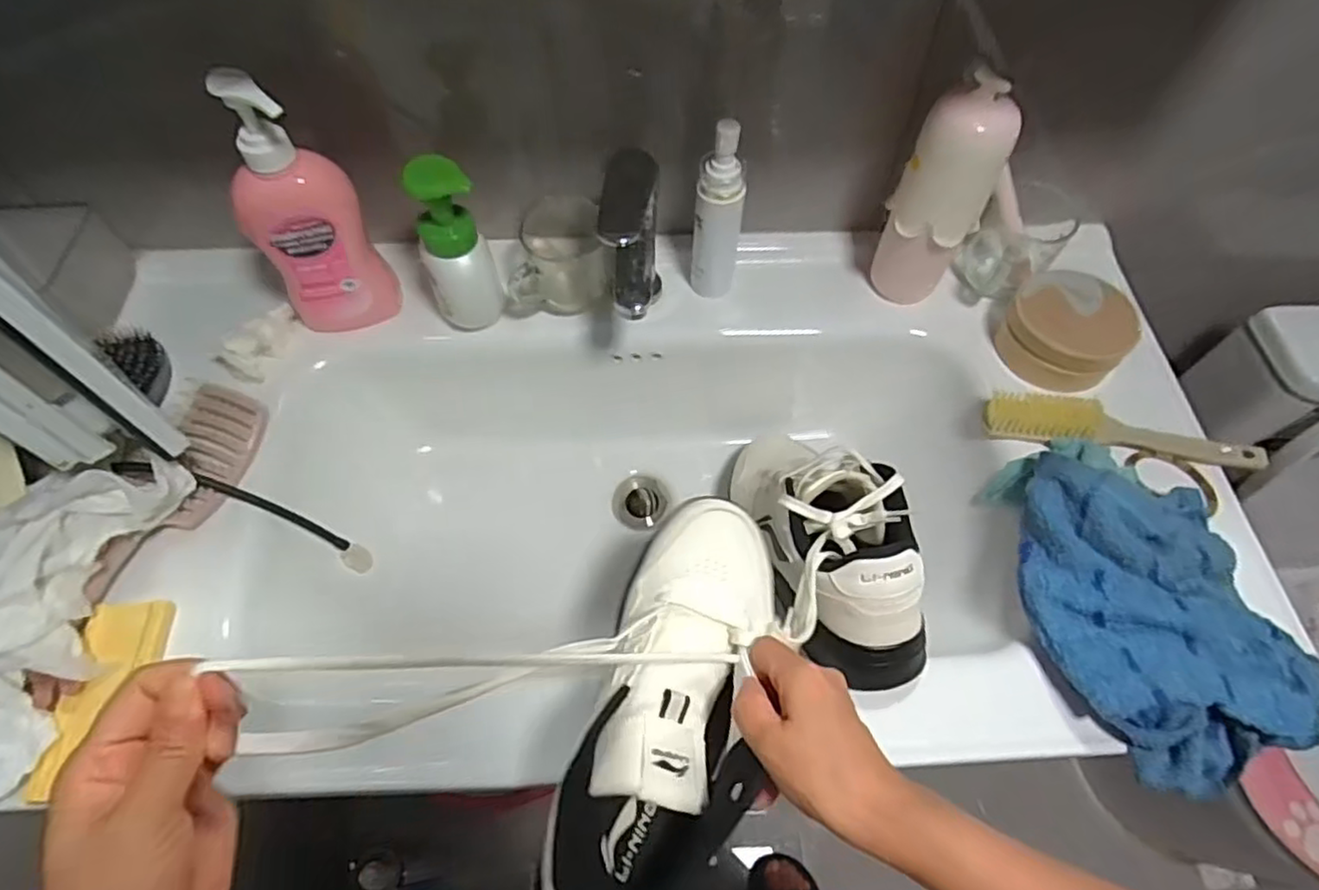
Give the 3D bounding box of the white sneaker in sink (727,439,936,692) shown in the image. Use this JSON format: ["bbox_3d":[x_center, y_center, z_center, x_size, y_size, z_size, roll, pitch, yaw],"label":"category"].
[{"bbox_3d":[0.127,0.053,0.554,0.112,0.104,0.259,-12,39,-7],"label":"white sneaker in sink"}]

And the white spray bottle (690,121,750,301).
[{"bbox_3d":[0.052,-0.201,0.599,0.042,0.169,0.033,4,61,2],"label":"white spray bottle"}]

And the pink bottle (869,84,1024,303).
[{"bbox_3d":[0.241,-0.207,0.594,0.073,0.185,0.061,27,64,14],"label":"pink bottle"}]

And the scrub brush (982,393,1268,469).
[{"bbox_3d":[0.400,-0.010,0.588,0.223,0.033,0.033,13,61,7],"label":"scrub brush"}]

